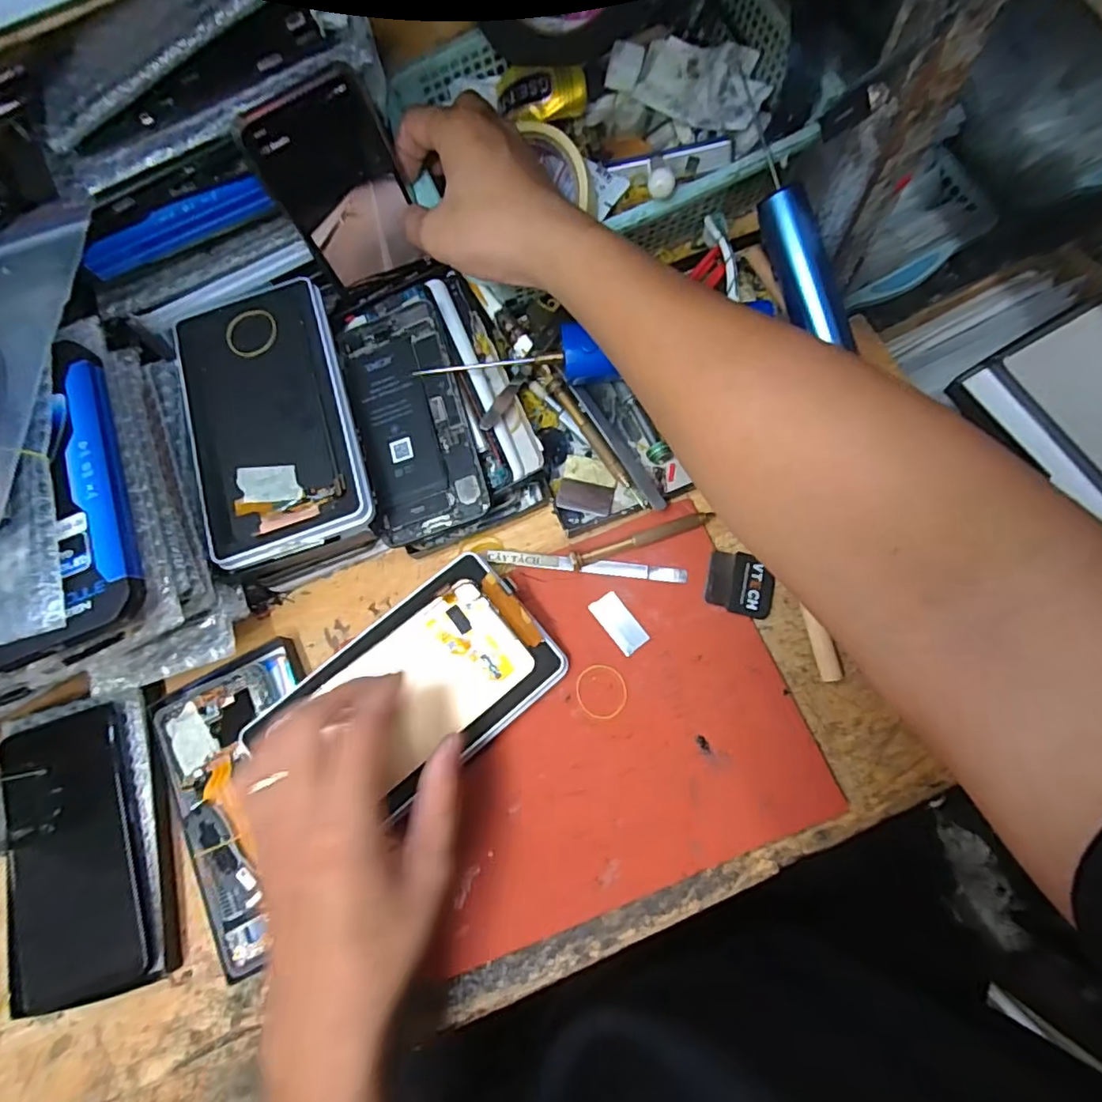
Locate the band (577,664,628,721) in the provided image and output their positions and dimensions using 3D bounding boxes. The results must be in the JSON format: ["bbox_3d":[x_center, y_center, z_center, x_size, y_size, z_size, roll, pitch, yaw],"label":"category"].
[{"bbox_3d":[0.031,0.086,0.358,0.031,0.004,0.033,-4,74,4],"label":"band"}]

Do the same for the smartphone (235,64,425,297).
[{"bbox_3d":[-0.126,-0.220,0.359,0.073,0.113,0.006,-31,62,-2],"label":"smartphone"}]

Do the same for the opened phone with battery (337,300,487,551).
[{"bbox_3d":[-0.093,-0.092,0.390,0.075,0.007,0.162,-16,75,2],"label":"opened phone with battery"}]

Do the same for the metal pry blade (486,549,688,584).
[{"bbox_3d":[0.022,0.010,0.378,0.128,0.010,0.009,6,77,8],"label":"metal pry blade"}]

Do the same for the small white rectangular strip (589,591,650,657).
[{"bbox_3d":[0.043,0.045,0.367,0.019,0.004,0.039,-36,75,-7],"label":"small white rectangular strip"}]

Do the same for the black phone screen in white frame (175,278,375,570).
[{"bbox_3d":[-0.181,-0.086,0.377,0.104,0.010,0.180,-18,76,-1],"label":"black phone screen in white frame"}]

